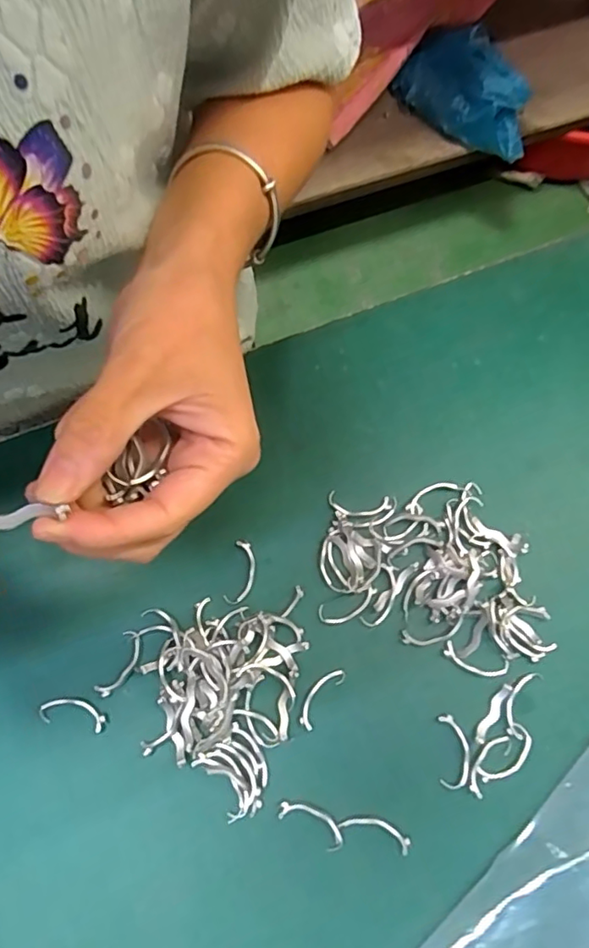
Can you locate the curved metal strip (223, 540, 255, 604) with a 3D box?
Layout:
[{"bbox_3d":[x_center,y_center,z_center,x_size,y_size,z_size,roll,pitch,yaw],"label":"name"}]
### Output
[{"bbox_3d":[-0.028,0.052,0.299,0.013,0.004,0.033,11,73,2],"label":"curved metal strip"}]

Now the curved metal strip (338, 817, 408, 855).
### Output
[{"bbox_3d":[0.038,0.167,0.263,0.034,0.004,0.010,21,73,5],"label":"curved metal strip"}]

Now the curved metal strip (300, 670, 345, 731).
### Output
[{"bbox_3d":[0.013,0.111,0.281,0.011,0.004,0.032,35,75,10],"label":"curved metal strip"}]

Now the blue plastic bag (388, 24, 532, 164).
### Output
[{"bbox_3d":[0.312,-0.689,1.015,0.284,0.106,0.120,43,77,13],"label":"blue plastic bag"}]

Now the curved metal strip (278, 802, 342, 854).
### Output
[{"bbox_3d":[0.008,0.164,0.264,0.033,0.004,0.013,31,75,9],"label":"curved metal strip"}]

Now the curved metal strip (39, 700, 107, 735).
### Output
[{"bbox_3d":[-0.110,0.117,0.276,0.032,0.004,0.013,10,73,2],"label":"curved metal strip"}]

